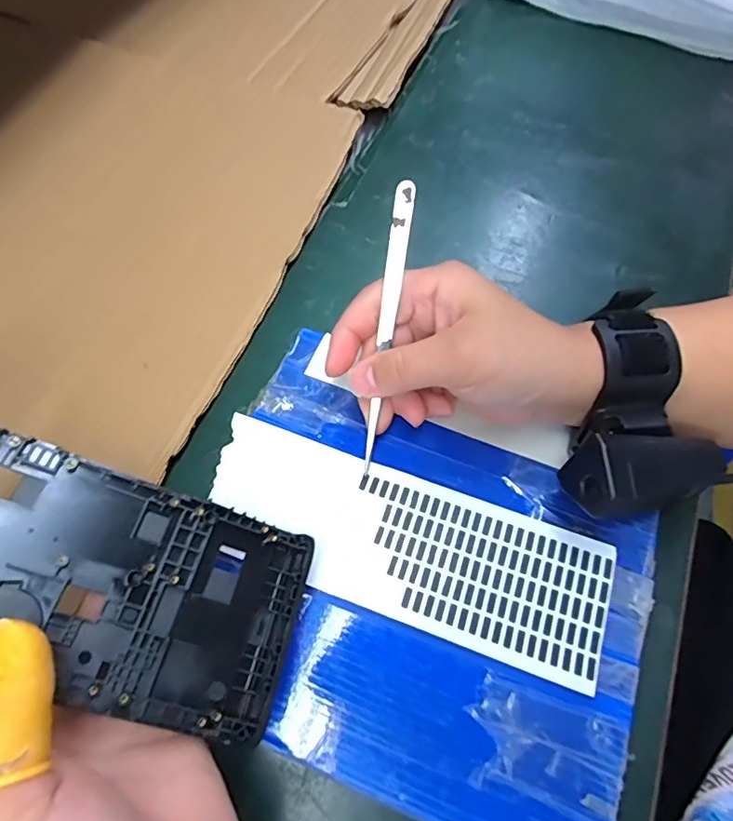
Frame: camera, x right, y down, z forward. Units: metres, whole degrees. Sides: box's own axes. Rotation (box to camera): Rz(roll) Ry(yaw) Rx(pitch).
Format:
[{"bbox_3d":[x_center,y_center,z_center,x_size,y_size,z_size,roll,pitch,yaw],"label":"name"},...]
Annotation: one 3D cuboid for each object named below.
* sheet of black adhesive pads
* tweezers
[{"bbox_3d":[0.017,0.060,0.242,0.188,0.007,0.064,18,65,8],"label":"sheet of black adhesive pads"},{"bbox_3d":[0.009,-0.036,0.242,0.008,0.004,0.133,9,101,3],"label":"tweezers"}]

